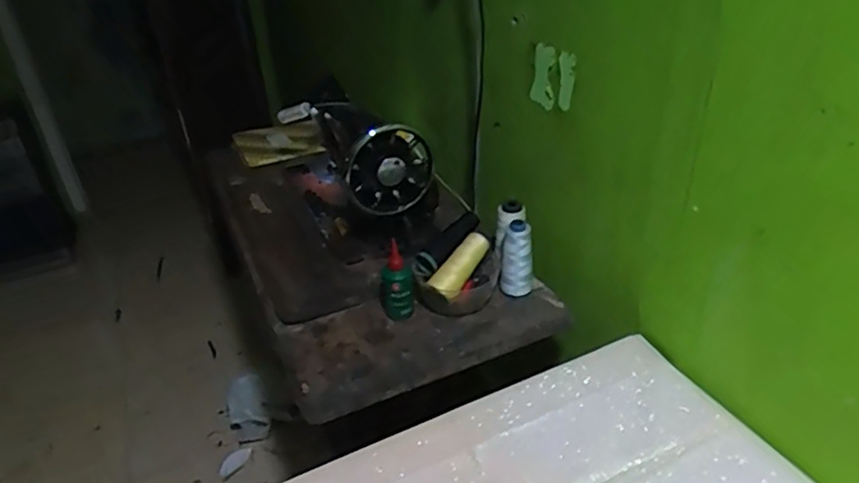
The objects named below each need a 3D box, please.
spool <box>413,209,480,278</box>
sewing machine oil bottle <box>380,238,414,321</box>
[{"bbox_3d":[0.027,0.000,0.873,0.035,0.034,0.118,25,59,39],"label":"spool"},{"bbox_3d":[-0.046,0.055,0.834,0.045,0.114,0.039,-12,32,-10],"label":"sewing machine oil bottle"}]

